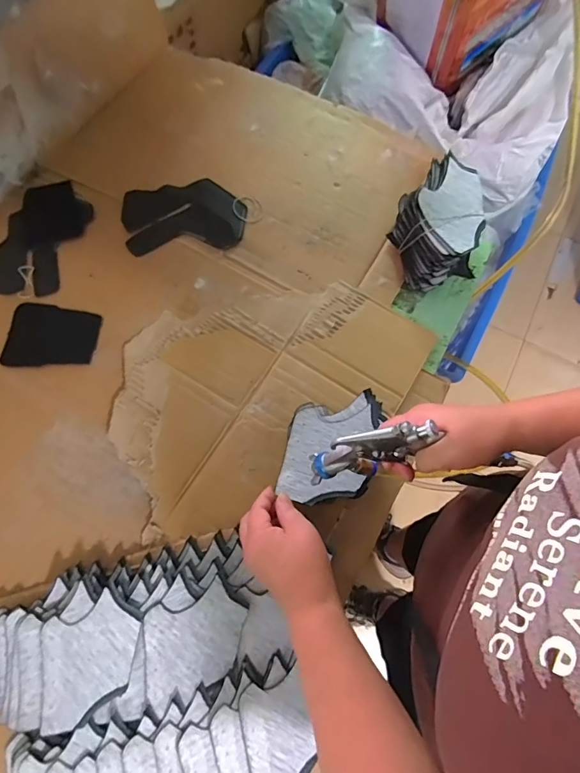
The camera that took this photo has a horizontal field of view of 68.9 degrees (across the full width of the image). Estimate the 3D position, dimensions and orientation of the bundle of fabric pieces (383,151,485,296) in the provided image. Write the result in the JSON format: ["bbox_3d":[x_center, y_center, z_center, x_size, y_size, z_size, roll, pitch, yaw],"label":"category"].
[{"bbox_3d":[0.218,-0.238,0.618,0.114,0.101,0.150,-18,73,-7],"label":"bundle of fabric pieces"}]

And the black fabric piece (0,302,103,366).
[{"bbox_3d":[-0.335,-0.072,0.595,0.124,0.010,0.095,4,72,0],"label":"black fabric piece"}]

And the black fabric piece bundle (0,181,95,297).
[{"bbox_3d":[-0.388,-0.235,0.661,0.123,0.012,0.207,12,72,2],"label":"black fabric piece bundle"}]

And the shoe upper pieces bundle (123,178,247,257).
[{"bbox_3d":[-0.167,-0.270,0.667,0.186,0.005,0.129,-9,72,-5],"label":"shoe upper pieces bundle"}]

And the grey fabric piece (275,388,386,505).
[{"bbox_3d":[0.048,0.065,0.488,0.097,0.012,0.144,18,72,4],"label":"grey fabric piece"}]

